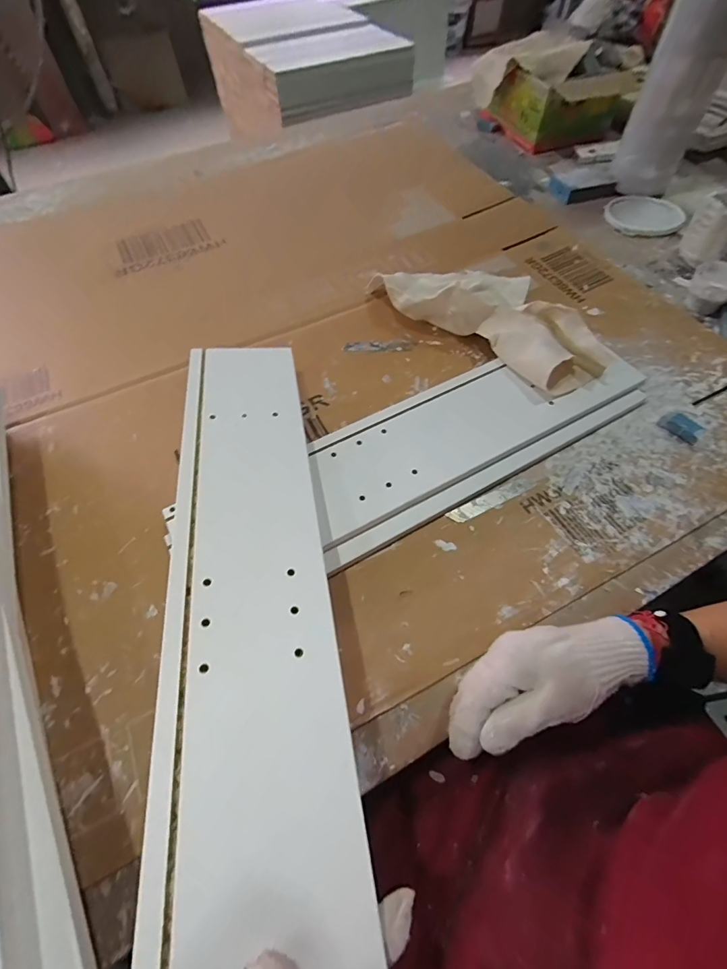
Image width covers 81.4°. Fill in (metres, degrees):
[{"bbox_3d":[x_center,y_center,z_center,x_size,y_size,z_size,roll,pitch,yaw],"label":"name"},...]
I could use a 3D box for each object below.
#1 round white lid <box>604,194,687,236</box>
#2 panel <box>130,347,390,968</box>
[{"bbox_3d":[0.508,-0.496,0.770,0.126,0.020,0.121,-1,57,1],"label":"round white lid"},{"bbox_3d":[-0.095,0.056,0.349,0.120,0.025,0.533,-10,53,-5],"label":"panel"}]

